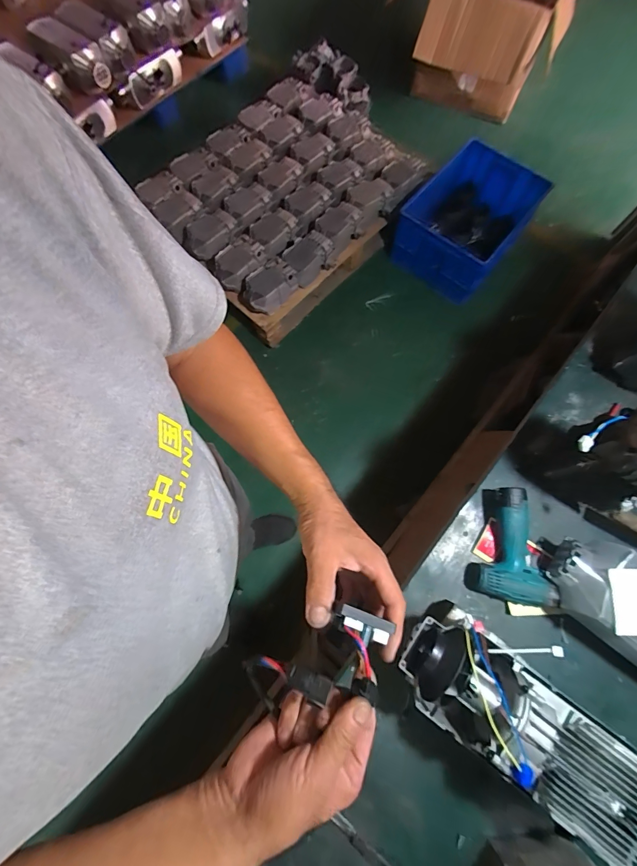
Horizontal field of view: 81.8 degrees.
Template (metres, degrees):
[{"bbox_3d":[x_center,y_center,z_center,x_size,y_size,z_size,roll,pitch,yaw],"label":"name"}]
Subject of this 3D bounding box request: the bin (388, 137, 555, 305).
[{"bbox_3d":[0.625,-0.908,1.598,0.463,0.272,0.534,38,77,9],"label":"bin"}]

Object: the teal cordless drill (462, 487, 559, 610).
[{"bbox_3d":[0.358,0.206,0.675,0.133,0.064,0.193,12,74,2],"label":"teal cordless drill"}]

